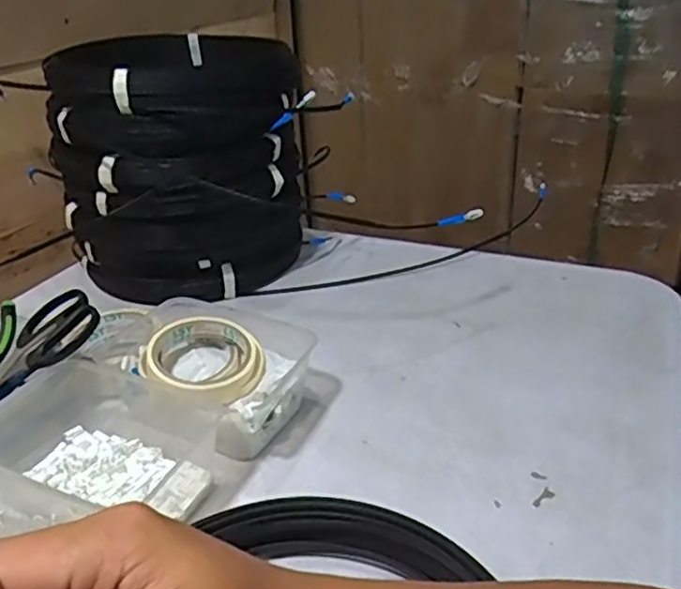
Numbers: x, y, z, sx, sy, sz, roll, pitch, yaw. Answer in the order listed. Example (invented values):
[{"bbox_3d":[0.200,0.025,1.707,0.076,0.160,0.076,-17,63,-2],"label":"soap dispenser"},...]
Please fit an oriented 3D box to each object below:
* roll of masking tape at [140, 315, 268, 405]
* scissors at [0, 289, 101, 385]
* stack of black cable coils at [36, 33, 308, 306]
[{"bbox_3d":[-0.120,0.061,0.590,0.105,0.052,0.099,29,36,21],"label":"roll of masking tape"},{"bbox_3d":[-0.289,0.055,0.585,0.175,0.014,0.063,-34,55,0],"label":"scissors"},{"bbox_3d":[-0.194,-0.155,0.830,0.278,0.267,0.249,-15,30,-22],"label":"stack of black cable coils"}]

